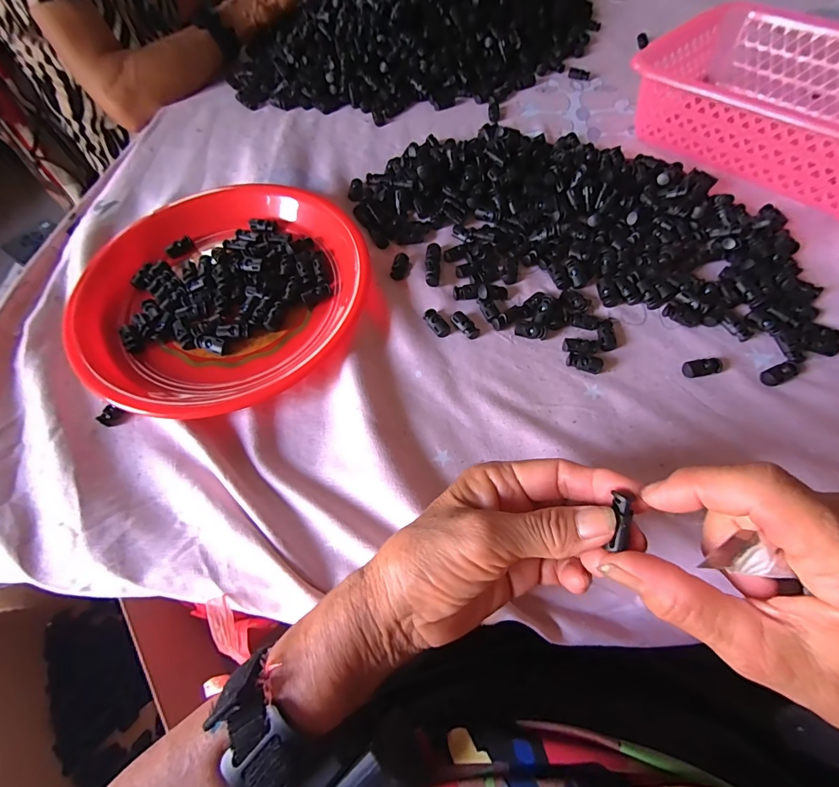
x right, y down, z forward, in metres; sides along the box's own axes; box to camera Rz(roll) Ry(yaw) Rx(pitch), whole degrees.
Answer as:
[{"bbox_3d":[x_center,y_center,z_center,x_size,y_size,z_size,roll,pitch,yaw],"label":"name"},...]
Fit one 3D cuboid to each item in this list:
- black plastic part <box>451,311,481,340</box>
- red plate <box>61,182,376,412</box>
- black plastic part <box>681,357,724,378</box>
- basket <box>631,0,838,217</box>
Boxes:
[{"bbox_3d":[0.041,-0.061,0.347,0.013,0.007,0.029,-38,67,-16],"label":"black plastic part"},{"bbox_3d":[-0.190,-0.104,0.366,0.258,0.027,0.249,-1,67,2],"label":"red plate"},{"bbox_3d":[0.230,-0.021,0.319,0.030,0.009,0.014,-10,62,-2],"label":"black plastic part"},{"bbox_3d":[0.402,-0.304,0.411,0.214,0.078,0.300,-40,68,-16],"label":"basket"}]

